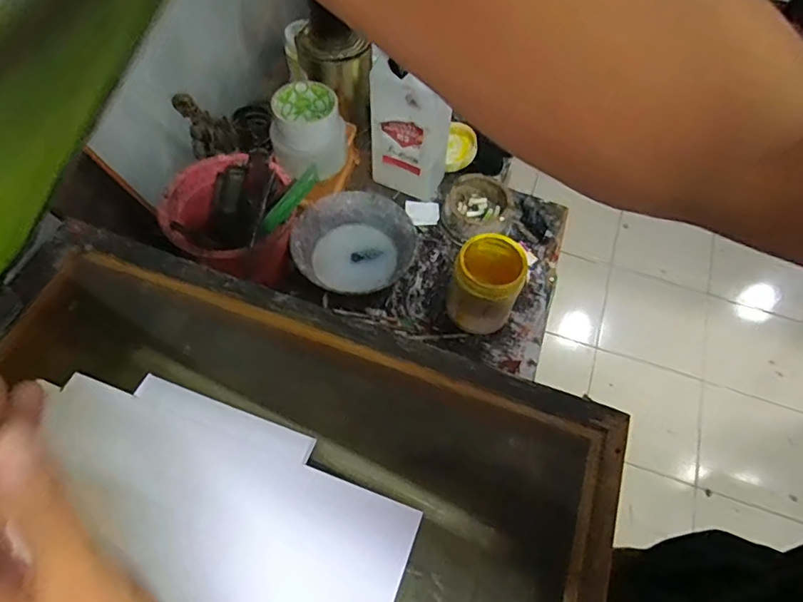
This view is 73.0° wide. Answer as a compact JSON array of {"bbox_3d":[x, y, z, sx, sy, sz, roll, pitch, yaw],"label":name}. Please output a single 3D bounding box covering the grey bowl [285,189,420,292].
[{"bbox_3d":[-0.060,-0.075,0.713,0.151,0.057,0.150,1,60,-2],"label":"grey bowl"}]

